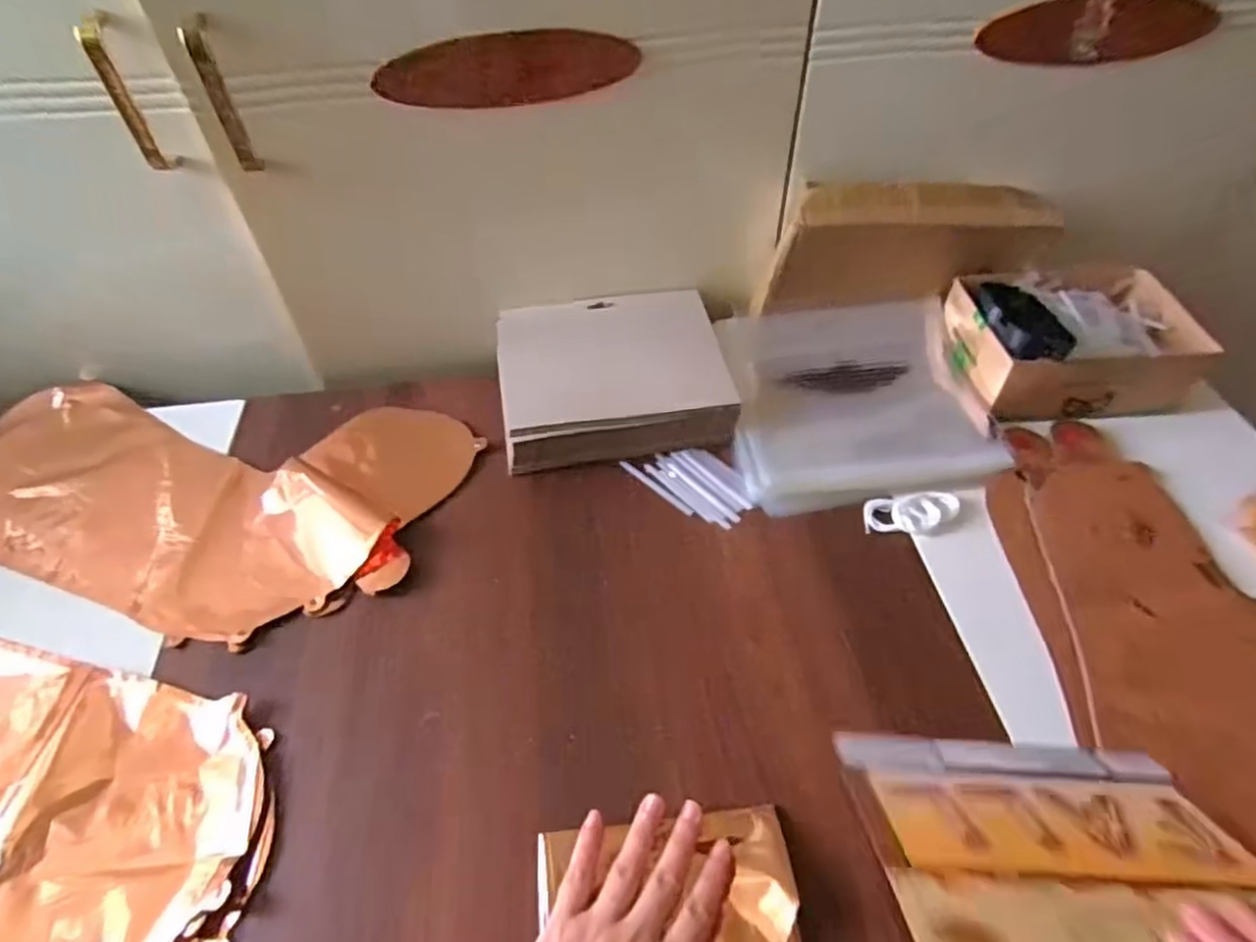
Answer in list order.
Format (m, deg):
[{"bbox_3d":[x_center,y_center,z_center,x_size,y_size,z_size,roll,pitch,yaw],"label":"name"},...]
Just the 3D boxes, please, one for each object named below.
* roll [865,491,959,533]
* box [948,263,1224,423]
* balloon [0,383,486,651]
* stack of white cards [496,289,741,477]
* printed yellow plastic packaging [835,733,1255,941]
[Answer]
[{"bbox_3d":[0.223,0.032,0.542,0.074,0.011,0.034,-1,49,0],"label":"roll"},{"bbox_3d":[0.394,-0.117,0.616,0.183,0.078,0.136,-2,49,-1],"label":"box"},{"bbox_3d":[-0.363,0.015,0.562,0.416,0.018,0.226,7,50,8],"label":"balloon"},{"bbox_3d":[-0.015,-0.085,0.613,0.197,0.055,0.178,-5,49,-3],"label":"stack of white cards"},{"bbox_3d":[0.210,0.179,0.341,0.179,0.008,0.163,2,11,3],"label":"printed yellow plastic packaging"}]

